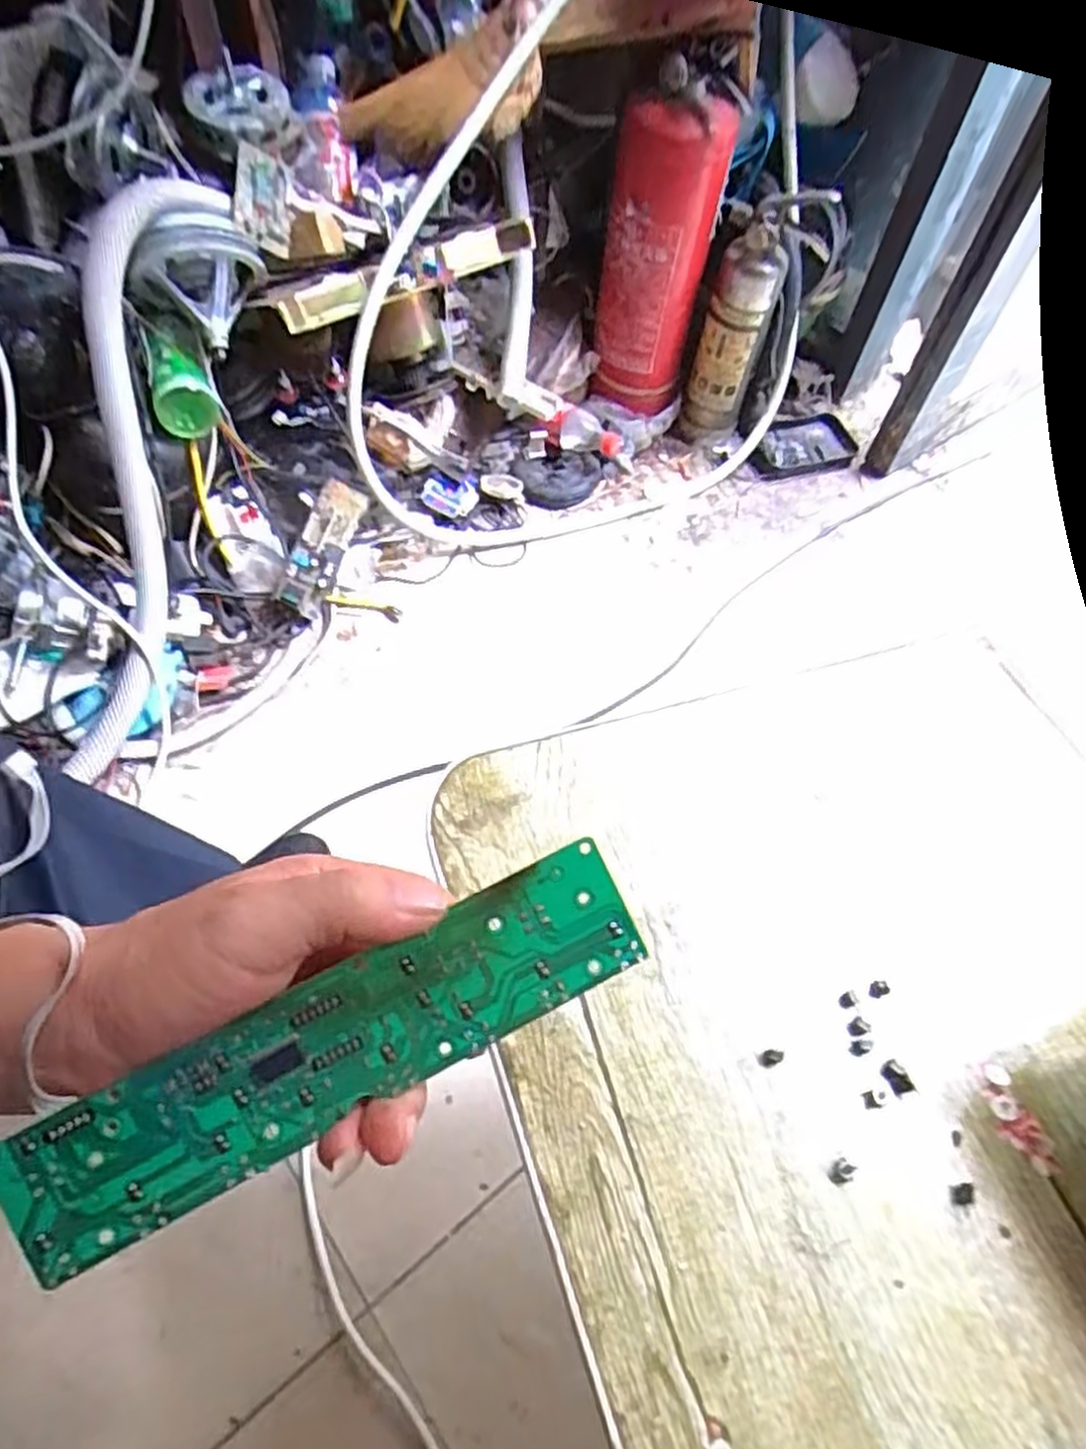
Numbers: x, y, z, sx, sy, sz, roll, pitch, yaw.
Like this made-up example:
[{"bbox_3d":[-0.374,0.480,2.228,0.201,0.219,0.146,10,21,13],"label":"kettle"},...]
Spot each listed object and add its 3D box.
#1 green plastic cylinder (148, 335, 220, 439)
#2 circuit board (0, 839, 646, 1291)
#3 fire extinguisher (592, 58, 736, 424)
[{"bbox_3d":[-0.423,-0.397,0.898,0.069,0.074,0.099,-18,61,-14],"label":"green plastic cylinder"},{"bbox_3d":[-0.066,0.104,0.247,0.204,0.004,0.045,-26,92,-9],"label":"circuit board"},{"bbox_3d":[0.152,-0.635,1.077,0.142,0.392,0.142,7,58,1],"label":"fire extinguisher"}]

